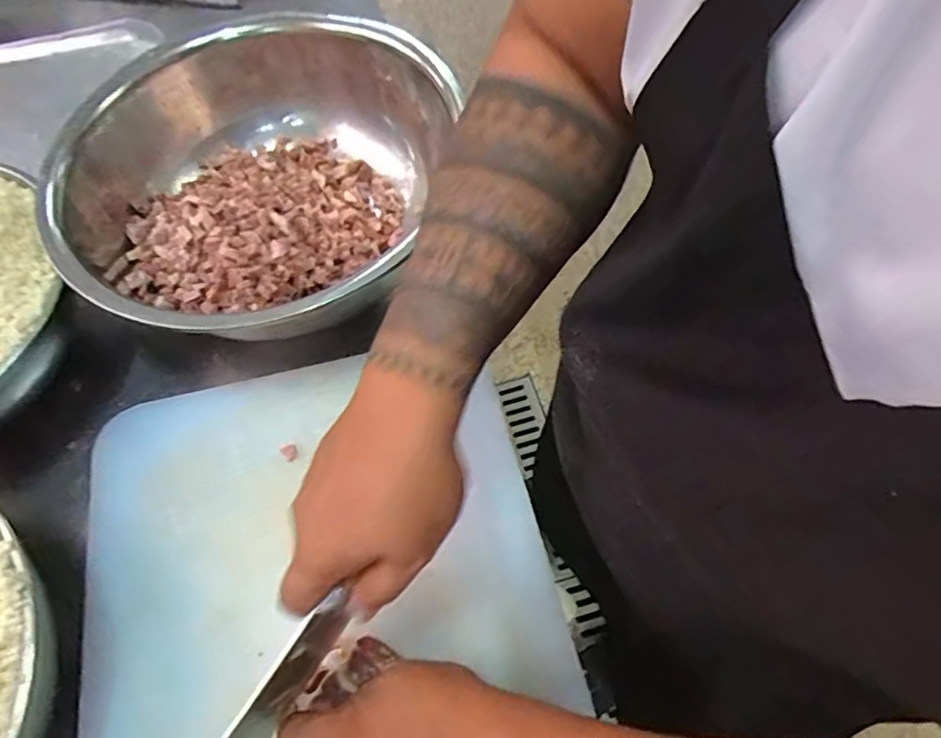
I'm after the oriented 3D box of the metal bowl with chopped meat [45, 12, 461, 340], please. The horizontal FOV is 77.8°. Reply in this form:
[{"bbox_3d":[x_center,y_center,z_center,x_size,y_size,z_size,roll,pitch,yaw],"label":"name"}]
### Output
[{"bbox_3d":[-0.208,-0.175,0.565,0.327,0.130,0.369,5,62,5],"label":"metal bowl with chopped meat"}]

